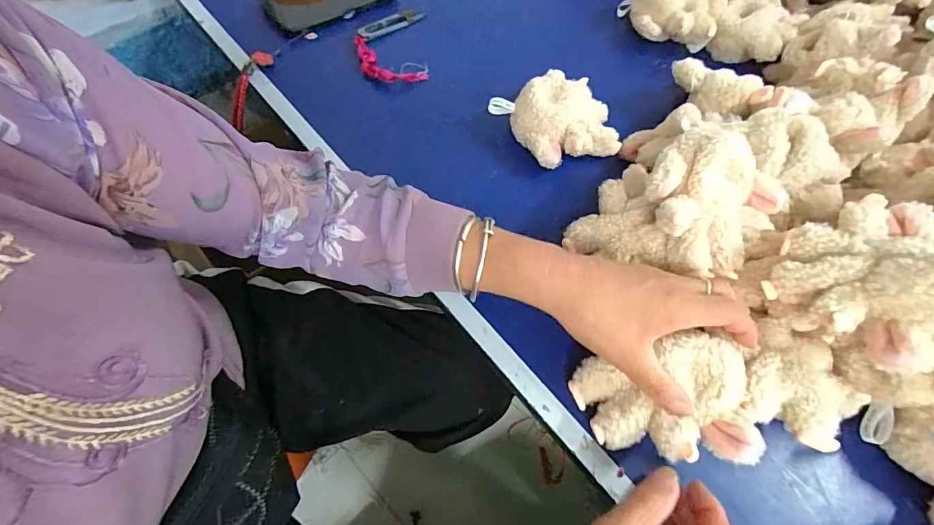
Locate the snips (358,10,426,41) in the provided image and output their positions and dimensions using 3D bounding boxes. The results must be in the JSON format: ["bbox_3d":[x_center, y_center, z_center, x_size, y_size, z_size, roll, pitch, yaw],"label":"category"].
[{"bbox_3d":[-0.098,-0.313,0.563,0.100,0.015,0.022,-39,70,-22],"label":"snips"}]

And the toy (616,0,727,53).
[{"bbox_3d":[0.275,-0.333,0.578,0.111,0.062,0.099,1,61,-3],"label":"toy"}]

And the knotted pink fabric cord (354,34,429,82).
[{"bbox_3d":[-0.103,-0.237,0.521,0.106,0.022,0.043,31,64,13],"label":"knotted pink fabric cord"}]

